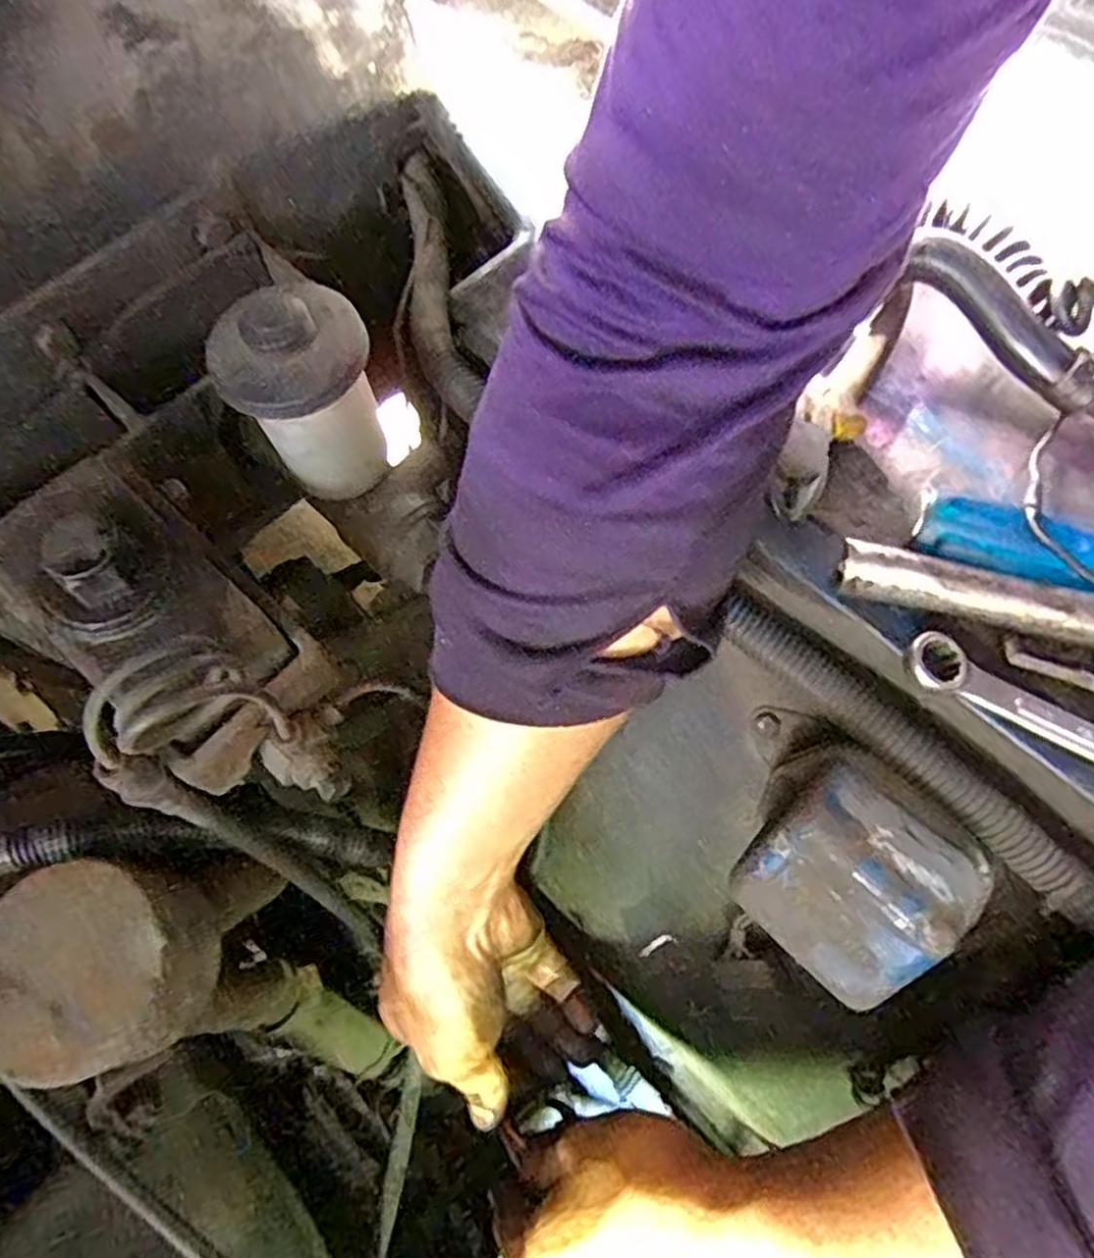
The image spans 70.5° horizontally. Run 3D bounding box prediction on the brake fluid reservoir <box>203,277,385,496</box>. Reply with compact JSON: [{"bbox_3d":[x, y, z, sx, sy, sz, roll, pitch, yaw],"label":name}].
[{"bbox_3d":[-0.093,-0.087,0.307,0.051,0.083,0.053,-16,66,-8],"label":"brake fluid reservoir"}]

